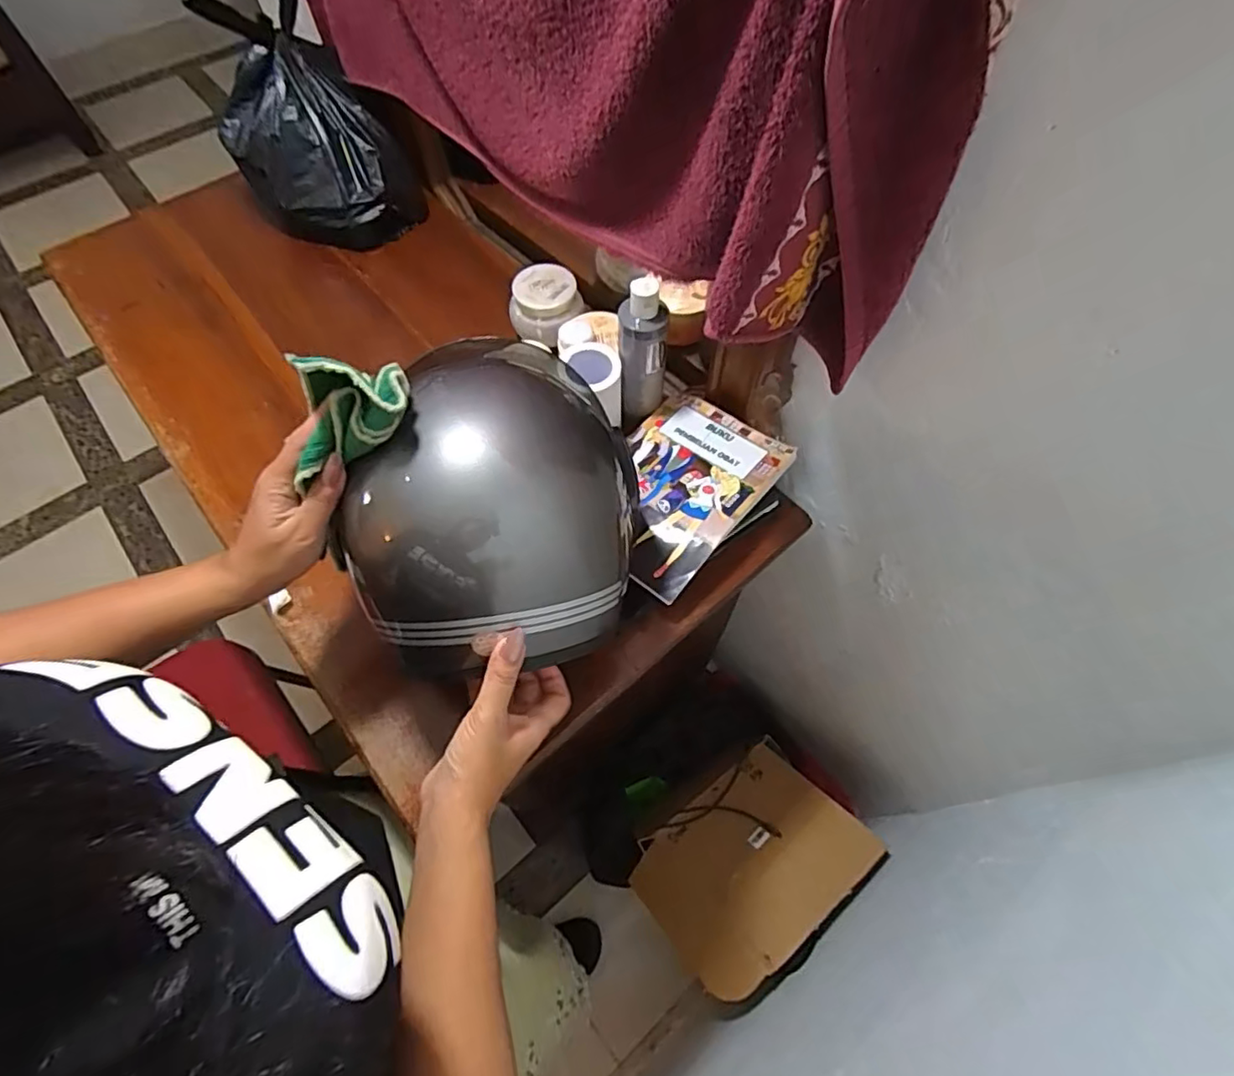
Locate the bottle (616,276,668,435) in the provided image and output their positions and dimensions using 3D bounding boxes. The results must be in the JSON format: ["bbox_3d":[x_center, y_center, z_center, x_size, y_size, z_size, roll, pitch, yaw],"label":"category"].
[{"bbox_3d":[0.027,-0.183,0.624,0.047,0.168,0.042,-2,62,-1],"label":"bottle"}]

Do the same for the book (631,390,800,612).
[{"bbox_3d":[0.060,-0.054,0.624,0.157,0.017,0.209,34,70,26],"label":"book"}]

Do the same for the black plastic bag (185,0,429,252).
[{"bbox_3d":[-0.394,-0.527,0.776,0.194,0.255,0.194,-30,66,-15],"label":"black plastic bag"}]

